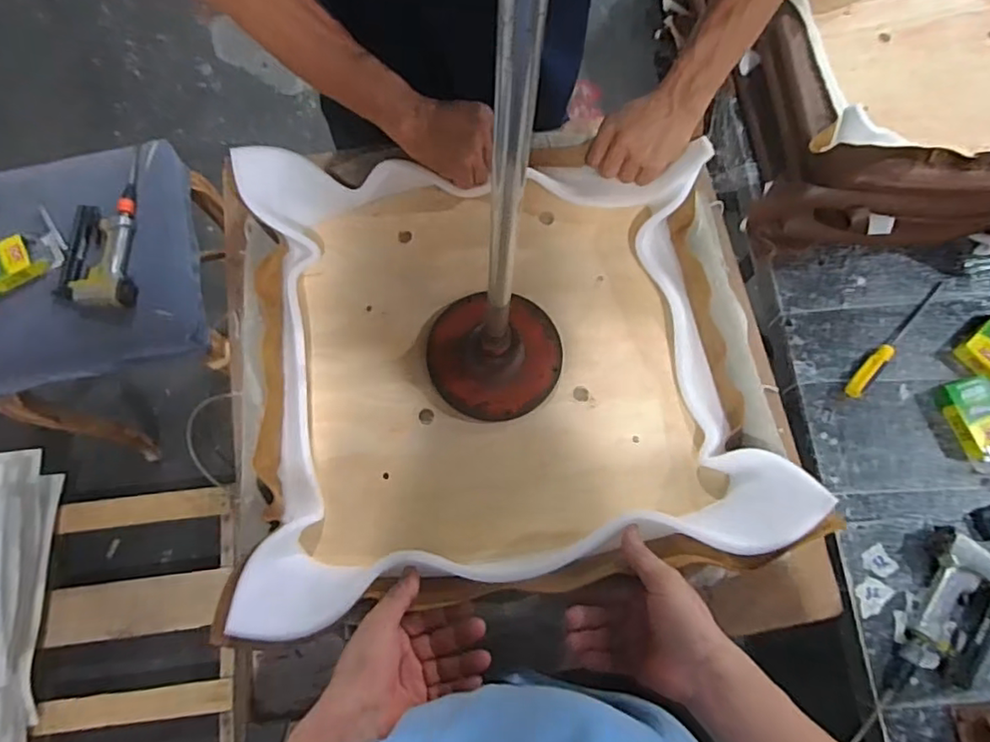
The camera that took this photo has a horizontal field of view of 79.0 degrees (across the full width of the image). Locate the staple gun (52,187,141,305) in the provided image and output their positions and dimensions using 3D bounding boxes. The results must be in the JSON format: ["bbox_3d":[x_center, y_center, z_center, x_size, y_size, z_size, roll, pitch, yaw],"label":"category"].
[{"bbox_3d":[-0.721,-0.234,1.096,0.131,0.041,0.251,-4,74,-2],"label":"staple gun"}]

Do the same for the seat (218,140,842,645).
[{"bbox_3d":[0.005,-0.017,0.625,0.504,0.095,0.454,-7,74,-3],"label":"seat"}]

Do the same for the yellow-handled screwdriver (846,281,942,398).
[{"bbox_3d":[0.684,-0.062,1.017,0.026,0.023,0.287,43,77,10],"label":"yellow-handled screwdriver"}]

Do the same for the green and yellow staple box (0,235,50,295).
[{"bbox_3d":[-0.884,-0.185,1.082,0.133,0.044,0.087,-27,76,-8],"label":"green and yellow staple box"}]

